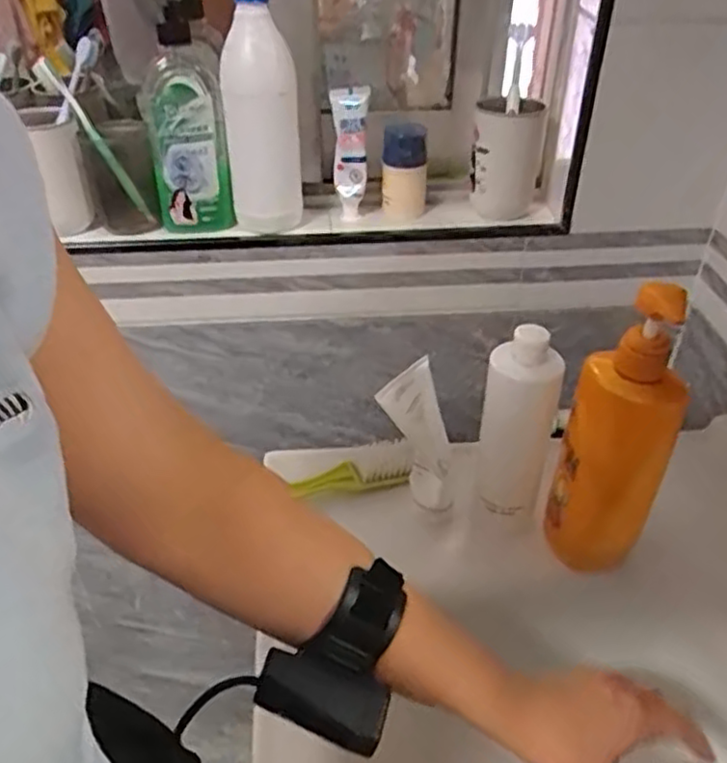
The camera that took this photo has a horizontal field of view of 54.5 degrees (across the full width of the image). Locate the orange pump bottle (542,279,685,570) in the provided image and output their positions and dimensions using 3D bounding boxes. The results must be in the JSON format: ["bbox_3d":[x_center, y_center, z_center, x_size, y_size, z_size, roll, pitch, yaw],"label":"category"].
[{"bbox_3d":[0.203,0.047,0.574,0.082,0.262,0.061,12,39,16],"label":"orange pump bottle"}]

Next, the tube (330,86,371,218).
[{"bbox_3d":[-0.014,-0.254,0.794,0.038,0.143,0.025,-1,37,-1],"label":"tube"}]

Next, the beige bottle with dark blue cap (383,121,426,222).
[{"bbox_3d":[0.049,-0.241,0.834,0.052,0.116,0.052,4,38,6],"label":"beige bottle with dark blue cap"}]

